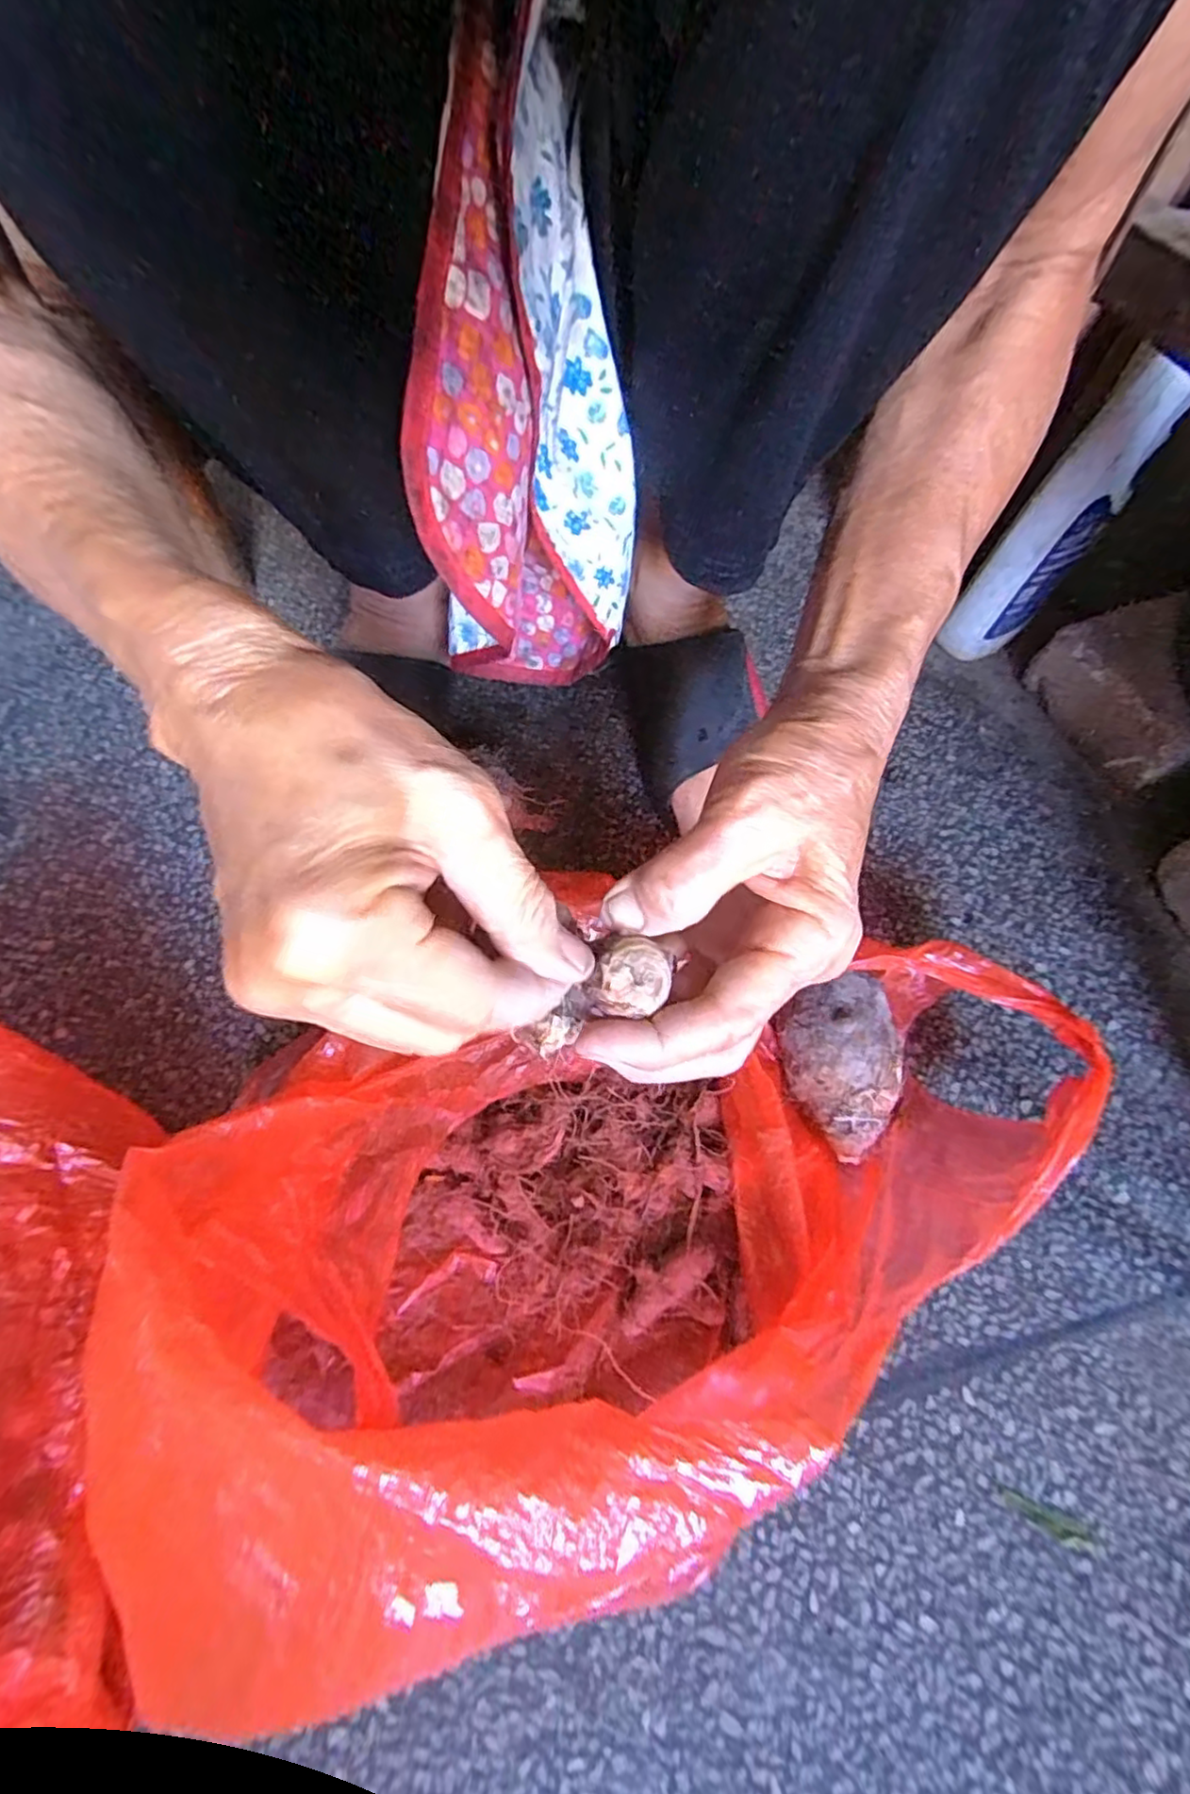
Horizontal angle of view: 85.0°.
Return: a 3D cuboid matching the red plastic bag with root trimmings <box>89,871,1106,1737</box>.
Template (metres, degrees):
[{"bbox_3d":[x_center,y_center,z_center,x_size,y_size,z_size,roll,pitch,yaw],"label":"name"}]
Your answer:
[{"bbox_3d":[0.032,0.107,0.256,0.360,0.159,0.161,-18,64,-11],"label":"red plastic bag with root trimmings"}]

